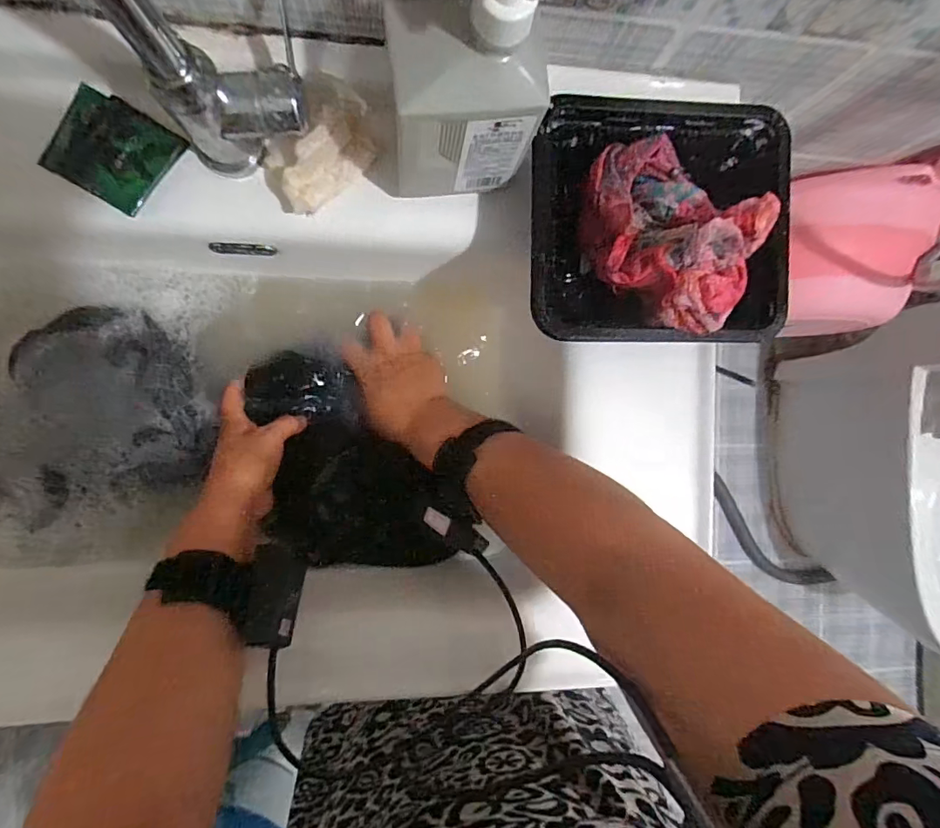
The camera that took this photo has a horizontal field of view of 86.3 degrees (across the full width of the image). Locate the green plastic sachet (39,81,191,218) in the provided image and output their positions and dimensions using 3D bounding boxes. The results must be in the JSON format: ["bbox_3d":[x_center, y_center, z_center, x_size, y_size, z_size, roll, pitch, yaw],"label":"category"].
[{"bbox_3d":[-0.259,-0.192,0.363,0.082,0.013,0.070,29,87,-7],"label":"green plastic sachet"}]

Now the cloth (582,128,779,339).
[{"bbox_3d":[0.141,-0.126,0.360,0.101,0.069,0.145,-42,96,-5],"label":"cloth"}]

